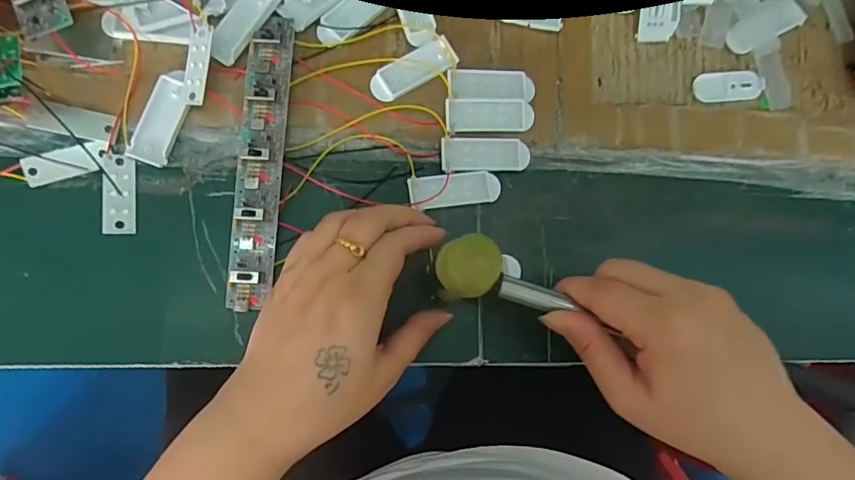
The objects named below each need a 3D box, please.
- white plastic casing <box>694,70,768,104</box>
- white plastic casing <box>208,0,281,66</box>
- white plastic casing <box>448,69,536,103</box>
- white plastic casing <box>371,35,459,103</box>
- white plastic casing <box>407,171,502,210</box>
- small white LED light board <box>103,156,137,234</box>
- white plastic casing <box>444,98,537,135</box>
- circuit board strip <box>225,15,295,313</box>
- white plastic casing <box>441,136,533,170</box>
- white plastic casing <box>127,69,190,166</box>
[{"bbox_3d":[0.208,-0.106,0.353,0.051,0.004,0.022,-9,82,-9],"label":"white plastic casing"},{"bbox_3d":[-0.107,-0.129,0.302,0.019,0.006,0.056,31,78,-2],"label":"white plastic casing"},{"bbox_3d":[0.042,-0.099,0.329,0.057,0.008,0.021,-1,81,-8],"label":"white plastic casing"},{"bbox_3d":[-0.009,-0.107,0.323,0.058,0.005,0.021,-31,86,-12],"label":"white plastic casing"},{"bbox_3d":[0.017,-0.031,0.320,0.057,0.004,0.020,-6,82,-9],"label":"white plastic casing"},{"bbox_3d":[-0.173,-0.026,0.290,0.016,0.004,0.045,0,82,-29],"label":"small white LED light board"},{"bbox_3d":[0.040,-0.079,0.326,0.057,0.005,0.021,-4,81,-9],"label":"white plastic casing"},{"bbox_3d":[-0.096,-0.046,0.298,0.025,0.019,0.170,5,87,-9],"label":"circuit board strip"},{"bbox_3d":[0.037,-0.054,0.324,0.058,0.006,0.021,-1,81,-8],"label":"white plastic casing"},{"bbox_3d":[-0.151,-0.070,0.294,0.021,0.005,0.055,20,79,-4],"label":"white plastic casing"}]

